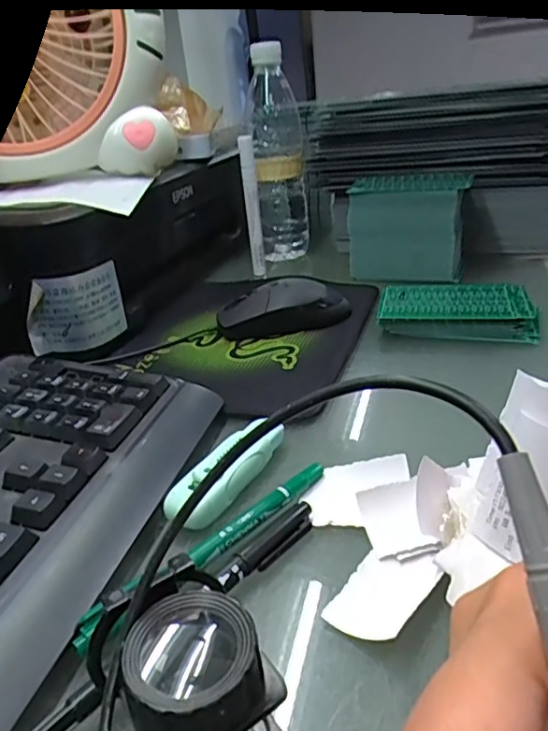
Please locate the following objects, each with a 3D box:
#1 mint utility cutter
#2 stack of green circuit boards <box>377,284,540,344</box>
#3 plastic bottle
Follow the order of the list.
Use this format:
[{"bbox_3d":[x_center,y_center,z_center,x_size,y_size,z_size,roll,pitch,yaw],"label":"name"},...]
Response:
[{"bbox_3d":[-0.021,0.052,0.302,0.023,0.019,0.084,14,33,35],"label":"mint utility cutter"},{"bbox_3d":[0.145,-0.043,0.455,0.118,0.023,0.061,4,28,21],"label":"stack of green circuit boards"},{"bbox_3d":[0.005,-0.231,0.645,0.061,0.218,0.070,-7,26,0],"label":"plastic bottle"}]

